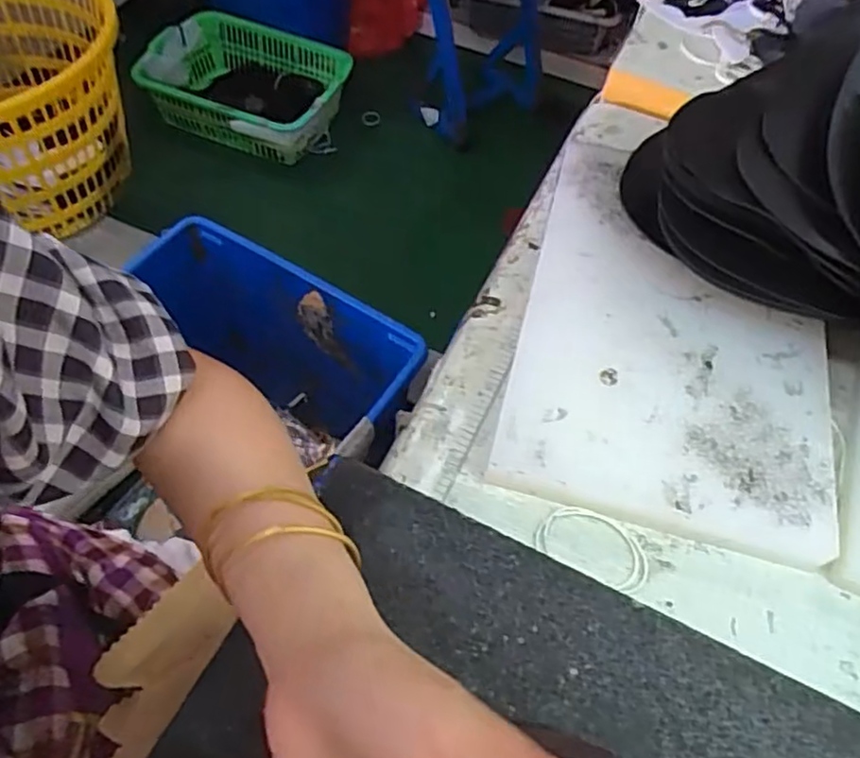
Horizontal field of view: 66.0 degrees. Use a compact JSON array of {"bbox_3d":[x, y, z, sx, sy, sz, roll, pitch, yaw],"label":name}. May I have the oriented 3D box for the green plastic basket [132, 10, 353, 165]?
[{"bbox_3d":[-0.433,-0.685,1.584,0.436,0.159,0.286,15,57,6],"label":"green plastic basket"}]

